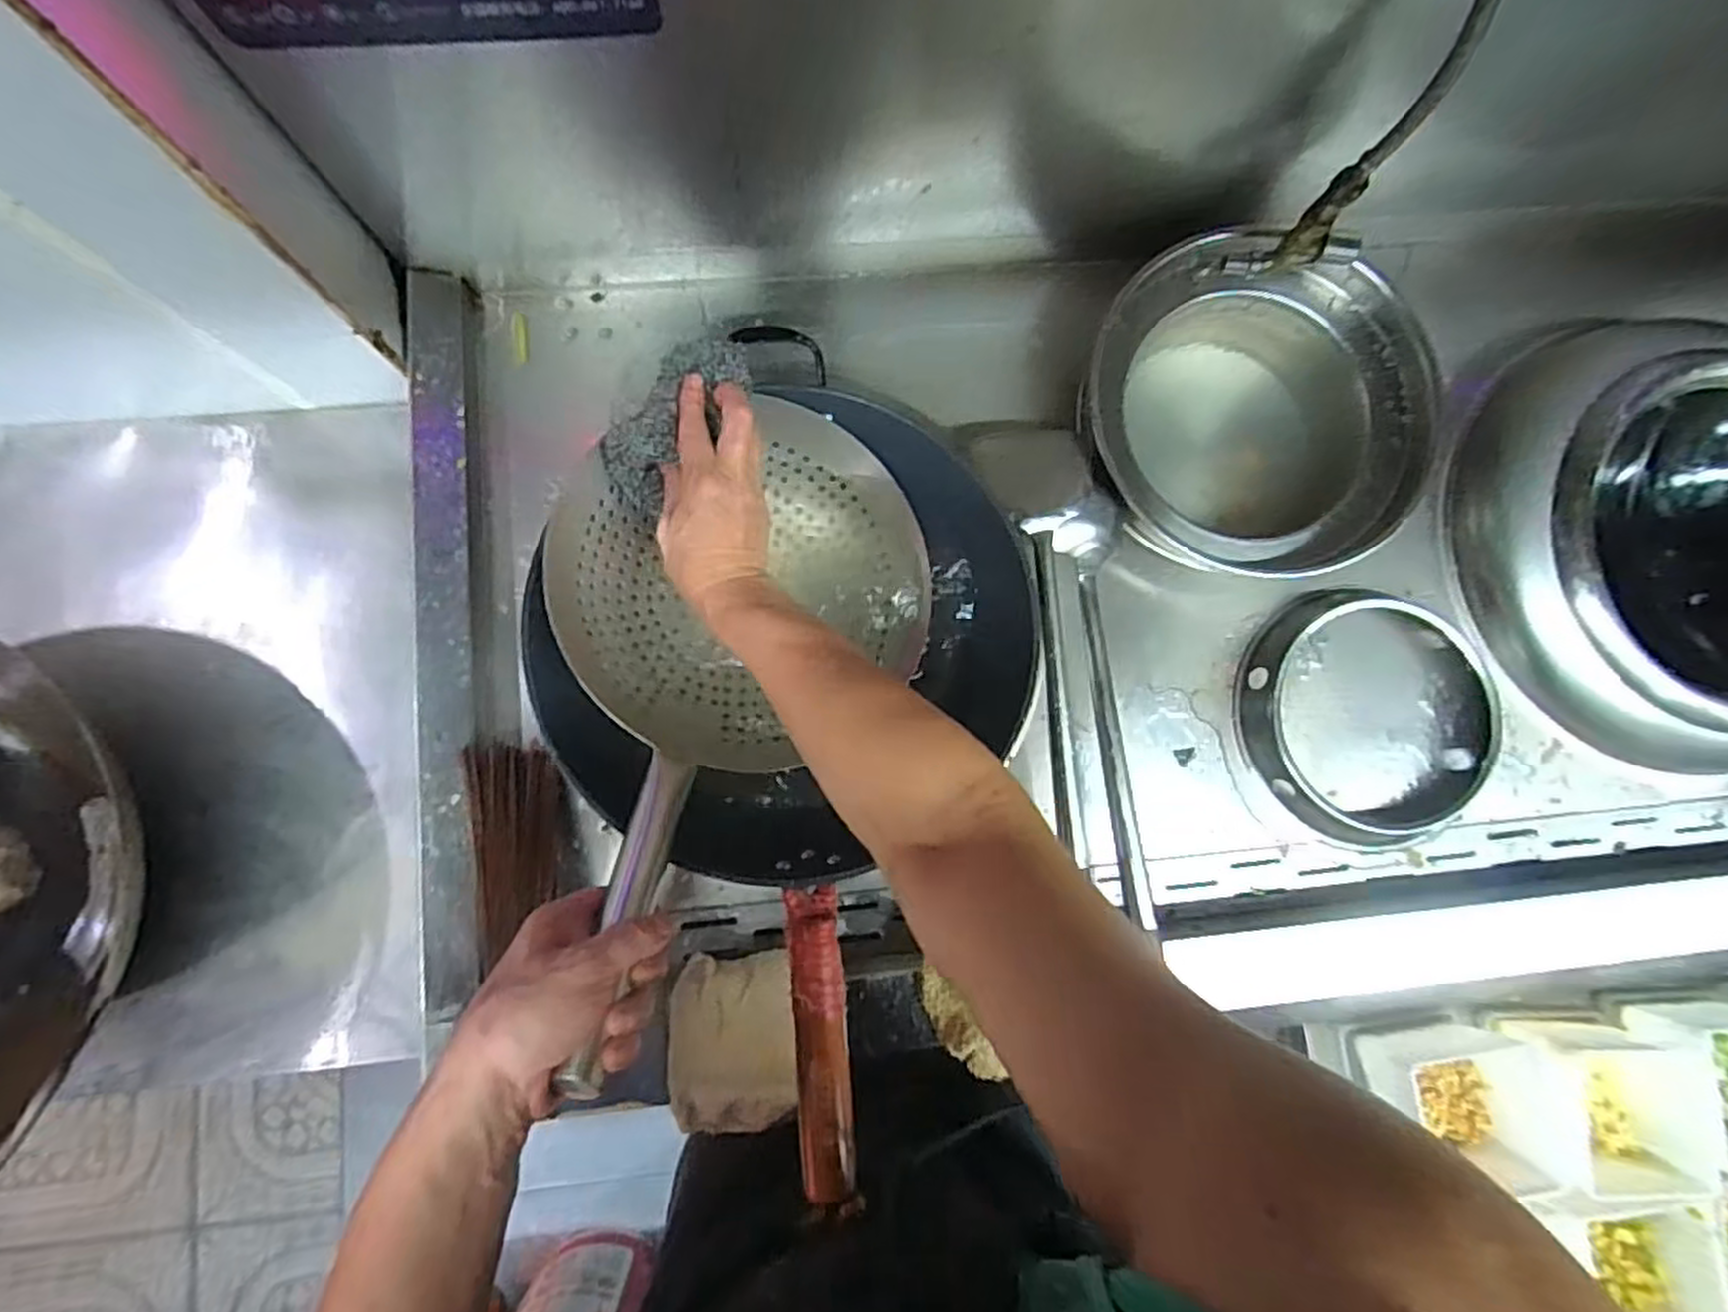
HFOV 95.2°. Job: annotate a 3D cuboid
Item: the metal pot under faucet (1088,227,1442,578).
[{"bbox_3d":[0.351,-0.215,0.725,0.293,0.115,0.290,0,82,-3],"label":"metal pot under faucet"}]

